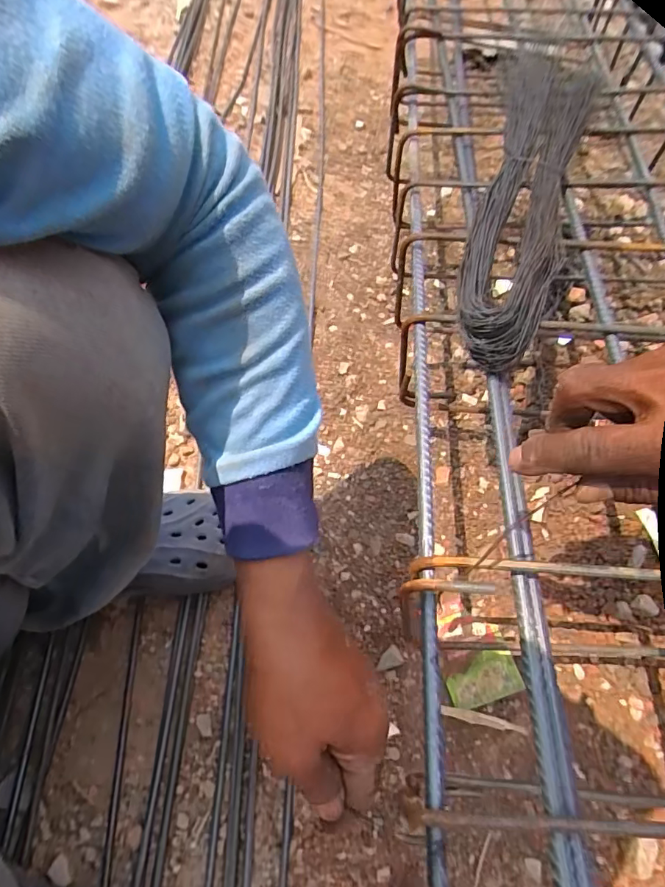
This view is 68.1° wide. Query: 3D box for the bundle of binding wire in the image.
[{"bbox_3d":[0.183,-0.246,0.463,0.082,0.045,0.415,16,63,11],"label":"bundle of binding wire"}]

